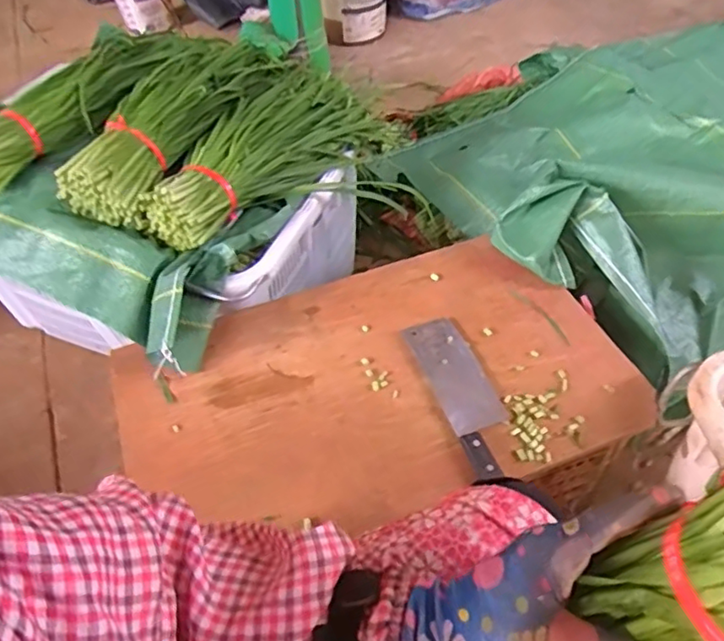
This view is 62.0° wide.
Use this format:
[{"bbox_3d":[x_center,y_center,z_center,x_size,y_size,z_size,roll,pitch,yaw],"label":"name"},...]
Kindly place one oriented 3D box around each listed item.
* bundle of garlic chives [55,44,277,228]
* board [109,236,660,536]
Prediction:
[{"bbox_3d":[-0.283,-0.312,0.920,0.138,0.079,0.415,15,51,15],"label":"bundle of garlic chives"},{"bbox_3d":[0.015,0.070,0.754,0.604,0.020,0.349,-16,50,-11],"label":"board"}]

